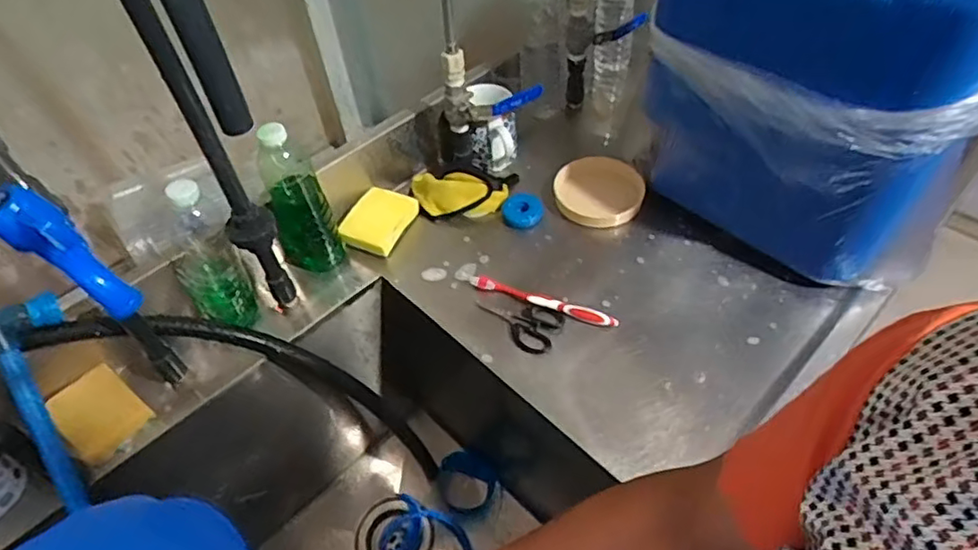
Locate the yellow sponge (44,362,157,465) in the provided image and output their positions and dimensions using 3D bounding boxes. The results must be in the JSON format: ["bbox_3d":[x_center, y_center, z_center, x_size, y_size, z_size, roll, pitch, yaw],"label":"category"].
[{"bbox_3d":[-0.430,0.147,0.659,0.096,0.013,0.072,40,60,13],"label":"yellow sponge"}]

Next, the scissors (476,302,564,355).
[{"bbox_3d":[0.032,0.056,0.719,0.104,0.008,0.063,18,53,20],"label":"scissors"}]

